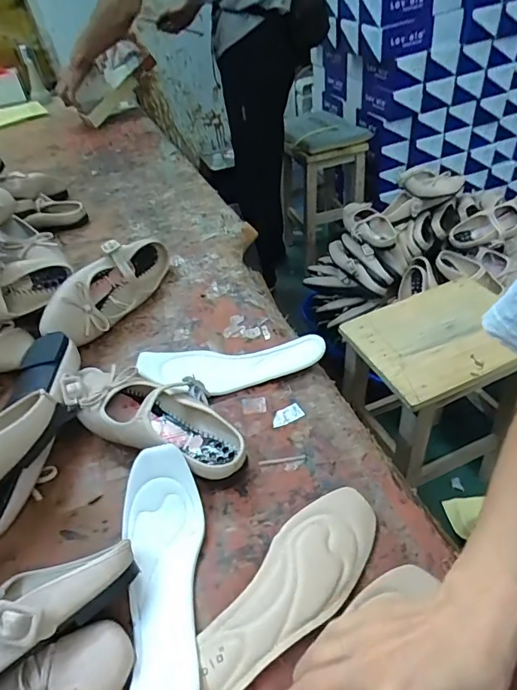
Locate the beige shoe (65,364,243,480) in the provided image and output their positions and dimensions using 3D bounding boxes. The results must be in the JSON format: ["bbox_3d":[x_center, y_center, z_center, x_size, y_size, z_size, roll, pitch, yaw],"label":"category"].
[{"bbox_3d":[-0.115,0.075,0.508,0.233,0.060,0.088,16,48,23],"label":"beige shoe"}]

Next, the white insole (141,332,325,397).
[{"bbox_3d":[-0.035,0.024,0.574,0.229,0.028,0.066,-4,43,4],"label":"white insole"}]

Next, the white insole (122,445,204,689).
[{"bbox_3d":[-0.081,0.190,0.384,0.071,0.051,0.206,-11,43,-4],"label":"white insole"}]

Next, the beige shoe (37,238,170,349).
[{"bbox_3d":[-0.224,-0.089,0.668,0.064,0.101,0.232,19,49,25],"label":"beige shoe"}]

